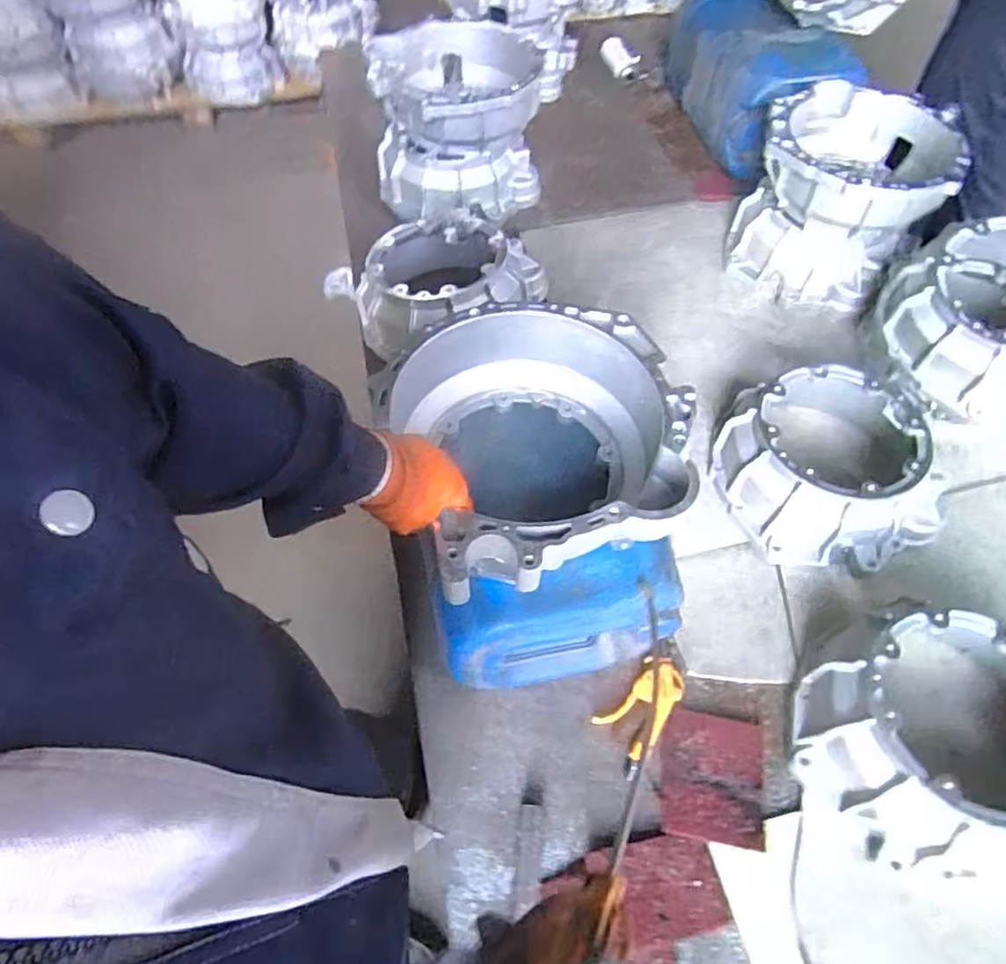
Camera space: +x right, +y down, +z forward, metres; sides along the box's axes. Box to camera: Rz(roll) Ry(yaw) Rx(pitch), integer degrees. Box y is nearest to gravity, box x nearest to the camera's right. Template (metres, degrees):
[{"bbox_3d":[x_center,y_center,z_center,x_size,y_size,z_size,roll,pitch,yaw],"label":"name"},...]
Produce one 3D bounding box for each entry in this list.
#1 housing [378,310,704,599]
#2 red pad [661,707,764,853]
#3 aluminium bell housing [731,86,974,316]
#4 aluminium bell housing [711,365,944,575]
[{"bbox_3d":[0.042,-0.046,0.739,0.306,0.131,0.324,0,59,0],"label":"housing"},{"bbox_3d":[0.267,0.373,0.825,0.126,0.013,0.148,8,60,5],"label":"red pad"},{"bbox_3d":[0.637,-0.538,1.241,0.316,0.251,0.324,30,62,17],"label":"aluminium bell housing"},{"bbox_3d":[0.507,-0.021,1.018,0.312,0.155,0.314,1,57,-1],"label":"aluminium bell housing"}]

